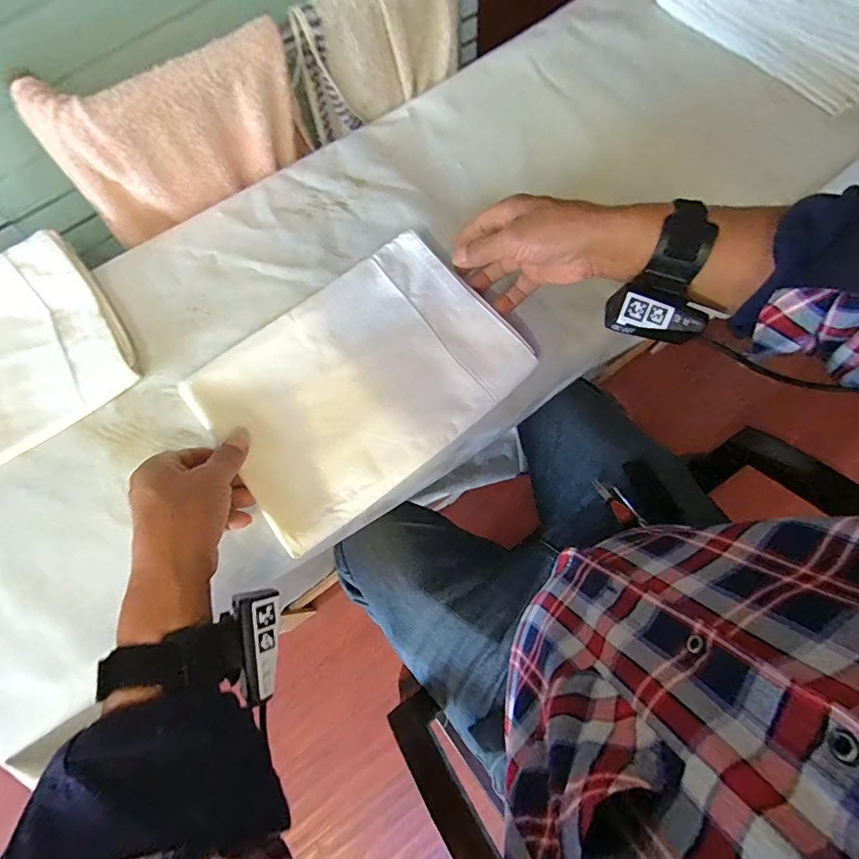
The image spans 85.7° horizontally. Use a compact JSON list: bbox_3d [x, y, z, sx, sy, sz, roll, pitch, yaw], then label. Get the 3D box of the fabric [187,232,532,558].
[{"bbox_3d":[-0.065,-0.052,0.444,0.277,0.018,0.199,-38,73,-11],"label":"fabric"}]

